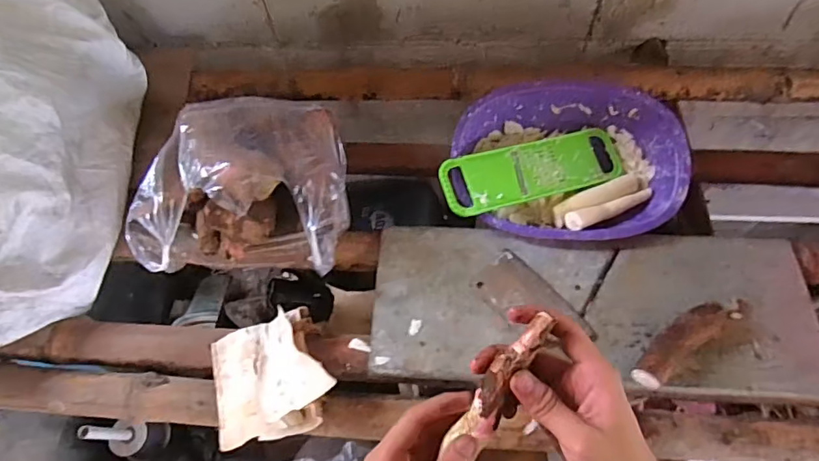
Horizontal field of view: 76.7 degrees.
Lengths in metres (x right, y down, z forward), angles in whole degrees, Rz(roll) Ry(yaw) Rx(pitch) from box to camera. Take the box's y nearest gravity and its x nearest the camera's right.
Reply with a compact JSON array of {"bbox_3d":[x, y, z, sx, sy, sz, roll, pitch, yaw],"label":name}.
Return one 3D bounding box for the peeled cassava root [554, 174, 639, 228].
[{"bbox_3d":[0.258,-0.047,0.710,0.130,0.026,0.032,-24,64,-9],"label":"peeled cassava root"}]

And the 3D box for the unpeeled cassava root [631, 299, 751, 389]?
[{"bbox_3d":[0.328,0.118,0.601,0.175,0.043,0.043,-32,66,-12],"label":"unpeeled cassava root"}]

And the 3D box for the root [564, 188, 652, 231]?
[{"bbox_3d":[0.274,-0.030,0.697,0.132,0.024,0.026,-20,64,-7],"label":"root"}]

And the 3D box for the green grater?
[{"bbox_3d":[0.173,-0.084,0.715,0.270,0.012,0.081,-14,76,-17],"label":"green grater"}]

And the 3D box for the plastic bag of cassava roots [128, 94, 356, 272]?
[{"bbox_3d":[-0.213,-0.068,0.677,0.253,0.146,0.256,-4,63,1],"label":"plastic bag of cassava roots"}]

